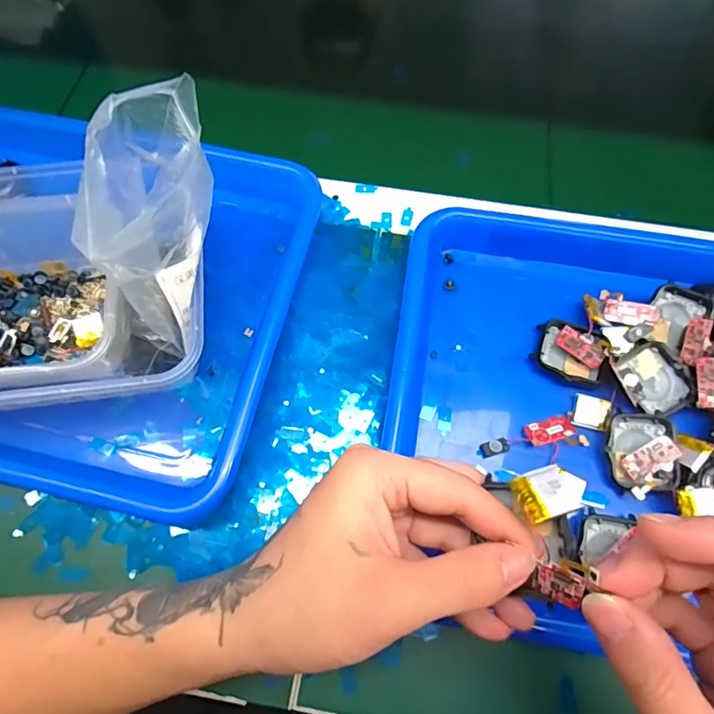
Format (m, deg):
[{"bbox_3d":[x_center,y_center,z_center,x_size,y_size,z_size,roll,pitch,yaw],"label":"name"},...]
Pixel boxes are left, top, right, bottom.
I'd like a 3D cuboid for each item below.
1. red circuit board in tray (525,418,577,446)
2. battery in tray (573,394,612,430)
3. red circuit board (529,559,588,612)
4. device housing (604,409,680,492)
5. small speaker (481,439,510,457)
[{"bbox_3d":[0.115,0.044,0.283,0.028,0.004,0.014,-13,69,-5],"label":"red circuit board in tray"},{"bbox_3d":[0.142,0.033,0.287,0.020,0.004,0.019,18,69,7],"label":"battery in tray"},{"bbox_3d":[0.074,0.084,0.176,0.017,0.004,0.014,18,110,38],"label":"red circuit board"},{"bbox_3d":[0.166,0.054,0.276,0.038,0.008,0.043,7,68,3],"label":"device housing"},{"bbox_3d":[0.082,0.054,0.282,0.016,0.006,0.009,-12,68,-5],"label":"small speaker"}]

